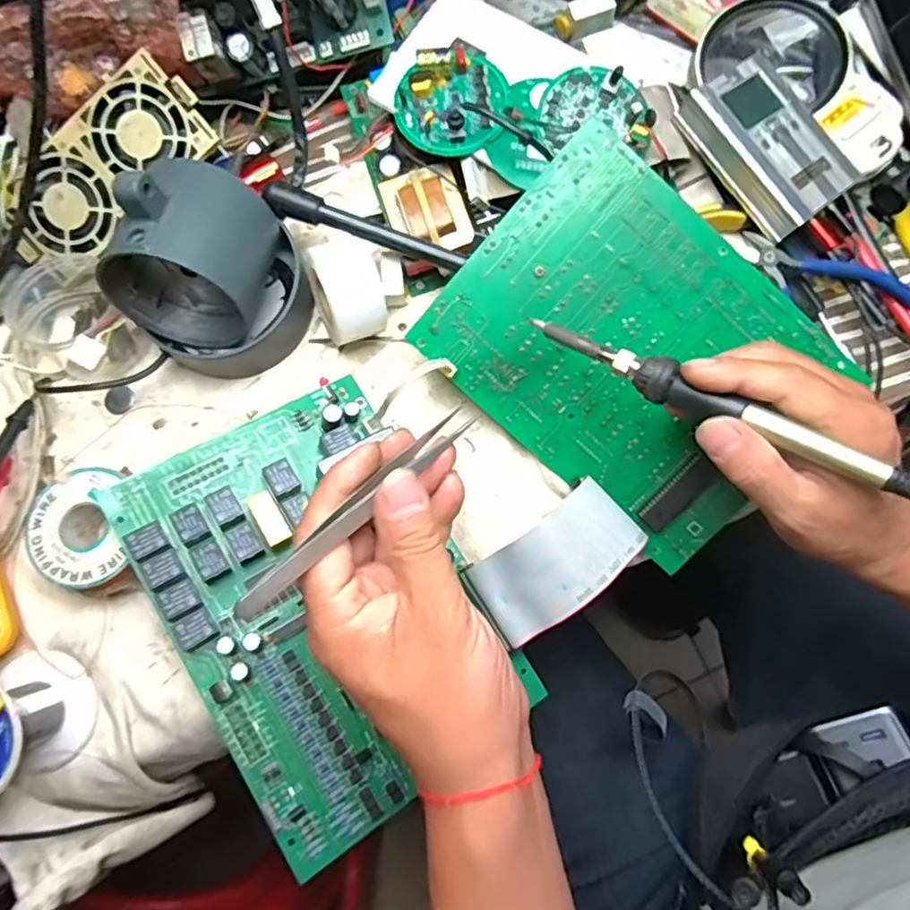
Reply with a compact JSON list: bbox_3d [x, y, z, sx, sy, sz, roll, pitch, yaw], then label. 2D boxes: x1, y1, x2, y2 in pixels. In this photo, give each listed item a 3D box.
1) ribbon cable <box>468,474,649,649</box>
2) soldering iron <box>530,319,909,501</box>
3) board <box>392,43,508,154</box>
[{"bbox_3d":[0.058,0.059,0.349,0.094,0.032,0.051,-36,80,-7],"label":"ribbon cable"},{"bbox_3d":[0.132,-0.020,0.297,0.214,0.015,0.017,28,79,20],"label":"soldering iron"},{"bbox_3d":[0.002,-0.220,0.383,0.062,0.023,0.073,42,81,9],"label":"board"}]

